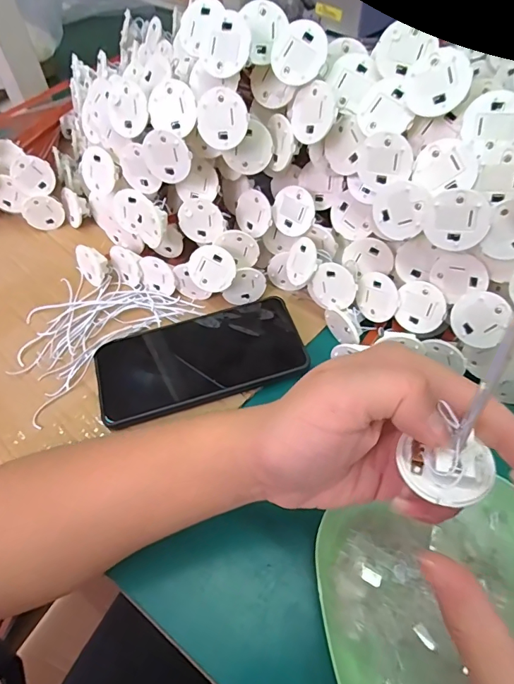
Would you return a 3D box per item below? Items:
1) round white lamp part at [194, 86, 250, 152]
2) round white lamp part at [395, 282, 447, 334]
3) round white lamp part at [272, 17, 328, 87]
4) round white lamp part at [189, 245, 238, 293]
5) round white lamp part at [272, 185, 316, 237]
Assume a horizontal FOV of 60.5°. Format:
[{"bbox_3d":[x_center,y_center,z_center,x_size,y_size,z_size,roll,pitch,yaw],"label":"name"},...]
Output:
[{"bbox_3d":[-0.025,-0.158,0.311,0.038,0.038,0.005,36,35,0],"label":"round white lamp part"},{"bbox_3d":[0.123,-0.025,0.328,0.034,0.038,0.004,19,28,34],"label":"round white lamp part"},{"bbox_3d":[0.029,-0.197,0.299,0.036,0.039,0.004,26,18,14],"label":"round white lamp part"},{"bbox_3d":[-0.038,-0.060,0.364,0.038,0.038,0.004,27,23,-2],"label":"round white lamp part"},{"bbox_3d":[0.030,-0.107,0.359,0.036,0.038,0.004,5,18,33],"label":"round white lamp part"}]

